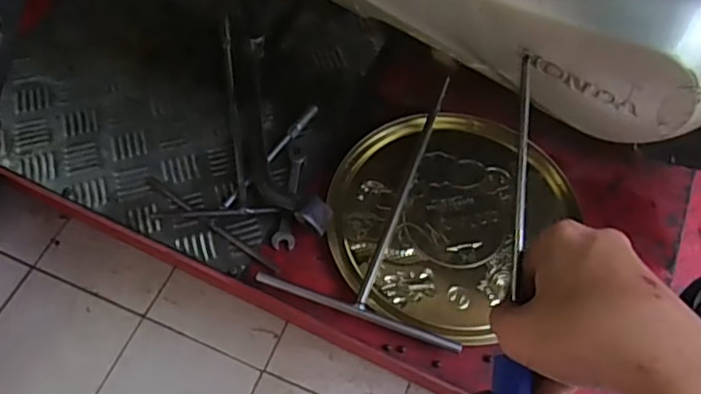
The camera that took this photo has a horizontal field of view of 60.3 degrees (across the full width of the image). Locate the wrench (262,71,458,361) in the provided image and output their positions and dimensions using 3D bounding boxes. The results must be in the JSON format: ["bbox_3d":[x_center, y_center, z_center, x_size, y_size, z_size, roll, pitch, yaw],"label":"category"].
[{"bbox_3d":[0.053,-0.008,0.634,0.191,0.018,0.294,17,60,8],"label":"wrench"}]

